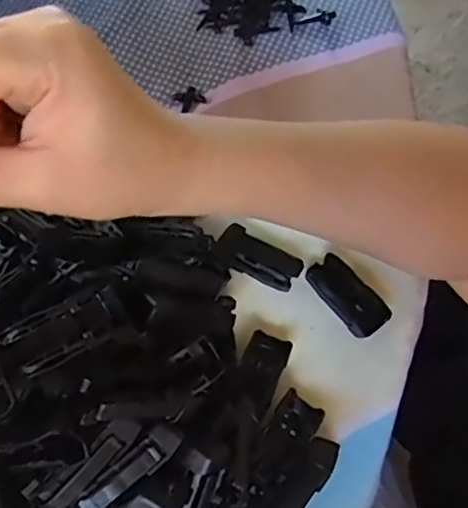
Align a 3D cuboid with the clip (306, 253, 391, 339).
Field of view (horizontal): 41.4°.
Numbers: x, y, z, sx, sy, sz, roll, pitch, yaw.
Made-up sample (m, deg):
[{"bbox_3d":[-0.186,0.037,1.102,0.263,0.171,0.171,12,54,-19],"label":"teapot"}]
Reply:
[{"bbox_3d":[0.058,0.022,0.324,0.022,0.011,0.047,-34,67,-17],"label":"clip"}]

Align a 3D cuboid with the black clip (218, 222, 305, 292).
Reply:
[{"bbox_3d":[0.013,0.001,0.327,0.045,0.012,0.021,26,63,-6],"label":"black clip"}]

